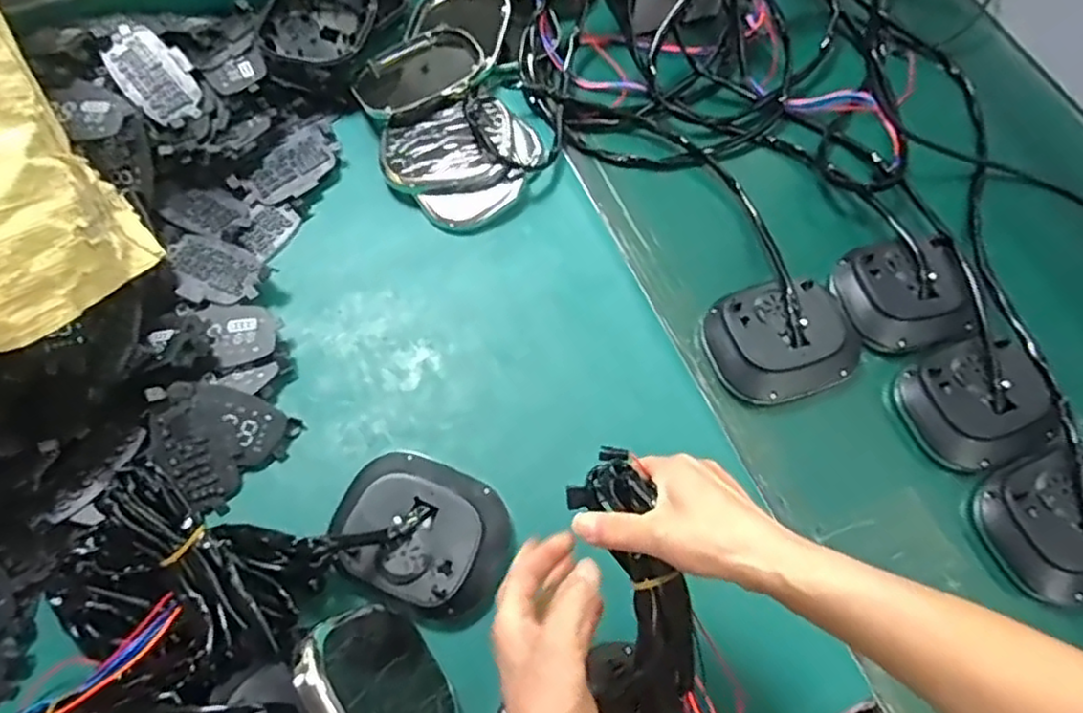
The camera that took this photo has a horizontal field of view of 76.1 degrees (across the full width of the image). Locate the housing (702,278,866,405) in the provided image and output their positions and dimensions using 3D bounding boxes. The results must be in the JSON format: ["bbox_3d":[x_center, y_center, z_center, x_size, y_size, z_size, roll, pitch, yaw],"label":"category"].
[{"bbox_3d":[0.231,-0.020,0.652,0.139,0.033,0.115,-21,68,-11],"label":"housing"}]

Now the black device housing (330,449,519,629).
[{"bbox_3d":[-0.096,0.142,0.565,0.146,0.024,0.117,27,67,10],"label":"black device housing"}]

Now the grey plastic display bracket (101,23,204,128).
[{"bbox_3d":[-0.390,-0.284,0.704,0.067,0.010,0.109,-39,94,-12],"label":"grey plastic display bracket"}]

